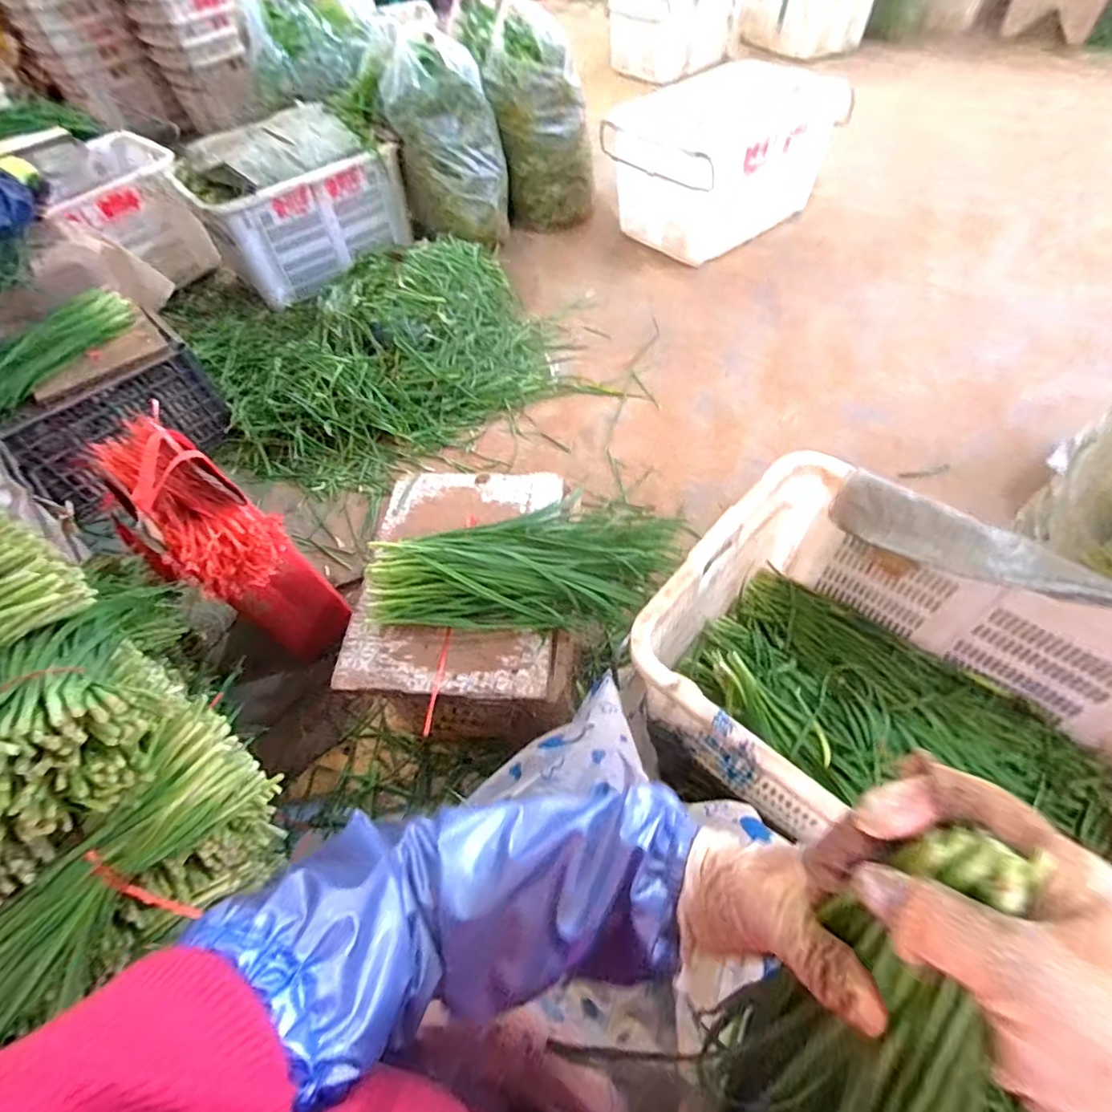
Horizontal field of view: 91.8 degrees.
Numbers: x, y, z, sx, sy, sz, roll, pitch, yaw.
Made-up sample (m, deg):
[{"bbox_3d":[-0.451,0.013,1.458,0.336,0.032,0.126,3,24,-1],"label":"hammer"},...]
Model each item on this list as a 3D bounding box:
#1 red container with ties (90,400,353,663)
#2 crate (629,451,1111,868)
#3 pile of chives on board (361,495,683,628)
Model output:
[{"bbox_3d":[-0.578,-0.008,0.949,0.395,0.401,0.160,32,65,23],"label":"red container with ties"},{"bbox_3d":[0.489,0.212,0.749,0.682,0.277,0.475,33,65,23],"label":"crate"},{"bbox_3d":[-0.043,0.002,0.843,0.481,0.091,0.220,-8,57,-1],"label":"pile of chives on board"}]

